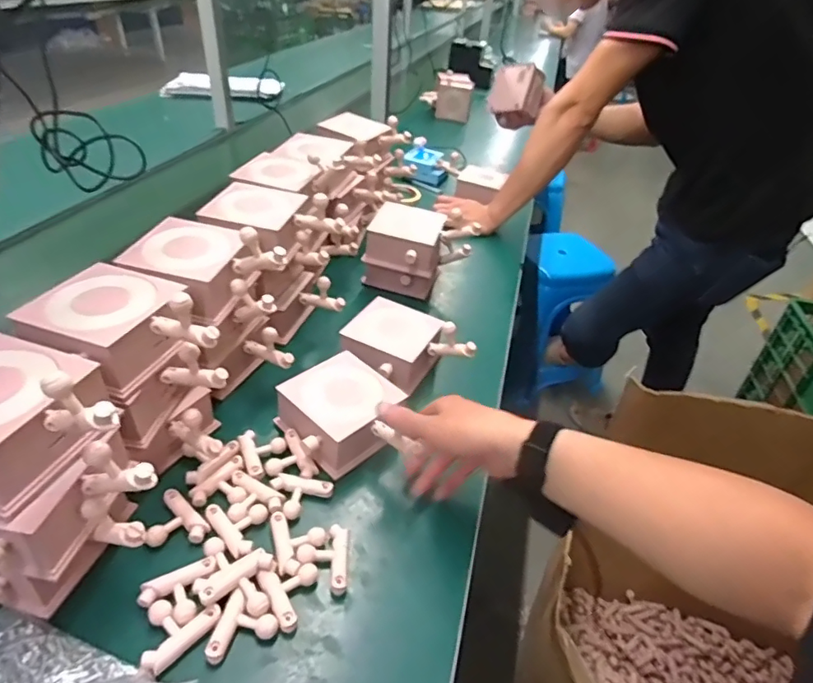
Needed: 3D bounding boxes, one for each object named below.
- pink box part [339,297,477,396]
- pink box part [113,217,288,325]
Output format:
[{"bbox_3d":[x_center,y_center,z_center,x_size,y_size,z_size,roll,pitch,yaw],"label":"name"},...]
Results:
[{"bbox_3d":[-0.002,0.015,0.654,0.149,0.071,0.092,27,43,27],"label":"pink box part"},{"bbox_3d":[-0.211,-0.074,0.543,0.158,0.070,0.110,18,40,17],"label":"pink box part"}]

